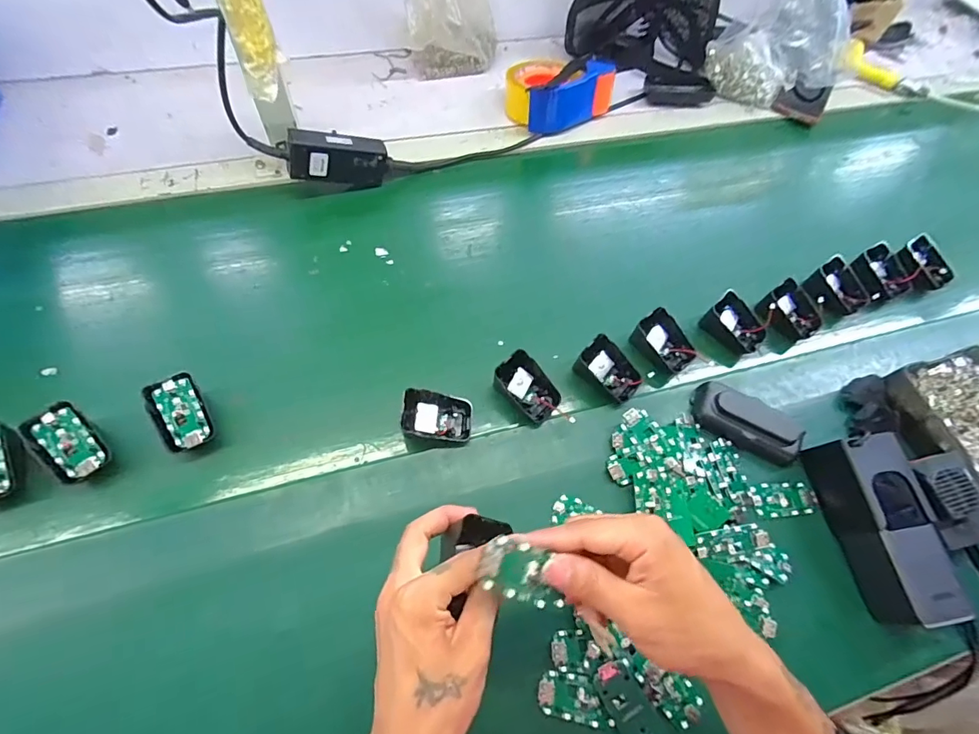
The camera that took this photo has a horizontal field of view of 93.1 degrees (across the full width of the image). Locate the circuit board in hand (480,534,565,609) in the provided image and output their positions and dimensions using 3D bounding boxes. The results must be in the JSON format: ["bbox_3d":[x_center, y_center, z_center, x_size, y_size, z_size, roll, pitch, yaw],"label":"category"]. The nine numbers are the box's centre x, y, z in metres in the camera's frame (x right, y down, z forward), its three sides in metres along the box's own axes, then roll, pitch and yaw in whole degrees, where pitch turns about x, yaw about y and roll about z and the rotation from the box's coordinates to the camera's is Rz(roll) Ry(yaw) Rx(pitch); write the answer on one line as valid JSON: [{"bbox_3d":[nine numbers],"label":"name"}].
[{"bbox_3d":[0.023,0.122,0.274,0.056,0.004,0.031,27,72,-16],"label":"circuit board in hand"}]

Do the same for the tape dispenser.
[{"bbox_3d":[0.096,-0.415,0.689,0.143,0.067,0.118,-17,65,-12],"label":"tape dispenser"}]

